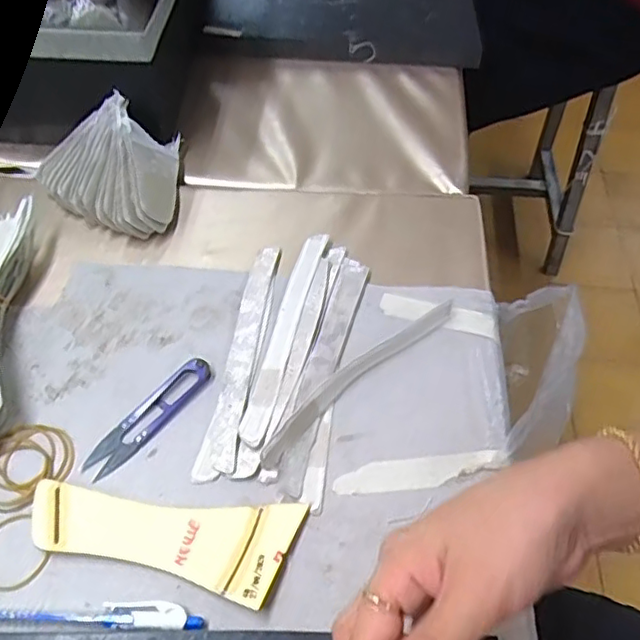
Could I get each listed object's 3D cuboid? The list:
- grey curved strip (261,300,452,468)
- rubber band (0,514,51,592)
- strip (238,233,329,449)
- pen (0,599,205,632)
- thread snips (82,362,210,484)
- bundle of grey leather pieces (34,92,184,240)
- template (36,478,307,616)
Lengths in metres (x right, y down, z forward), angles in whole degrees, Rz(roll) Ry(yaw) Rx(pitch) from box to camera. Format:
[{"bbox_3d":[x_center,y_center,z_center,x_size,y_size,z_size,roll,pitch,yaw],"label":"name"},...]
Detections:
[{"bbox_3d":[0.025,0.036,0.406,0.174,0.028,0.020,-38,64,-23],"label":"grey curved strip"},{"bbox_3d":[-0.181,0.137,0.355,0.039,0.004,0.043,-30,61,-19],"label":"rubber band"},{"bbox_3d":[-0.024,0.007,0.434,0.019,0.007,0.180,11,56,7],"label":"strip"},{"bbox_3d":[-0.133,0.162,0.332,0.135,0.008,0.016,0,56,0],"label":"pen"},{"bbox_3d":[-0.113,0.062,0.400,0.023,0.009,0.099,34,62,21],"label":"thread snips"},{"bbox_3d":[-0.174,-0.130,0.507,0.119,0.051,0.113,10,56,6],"label":"bundle of grey leather pieces"},{"bbox_3d":[-0.094,0.130,0.356,0.157,0.007,0.056,6,52,1],"label":"template"}]

